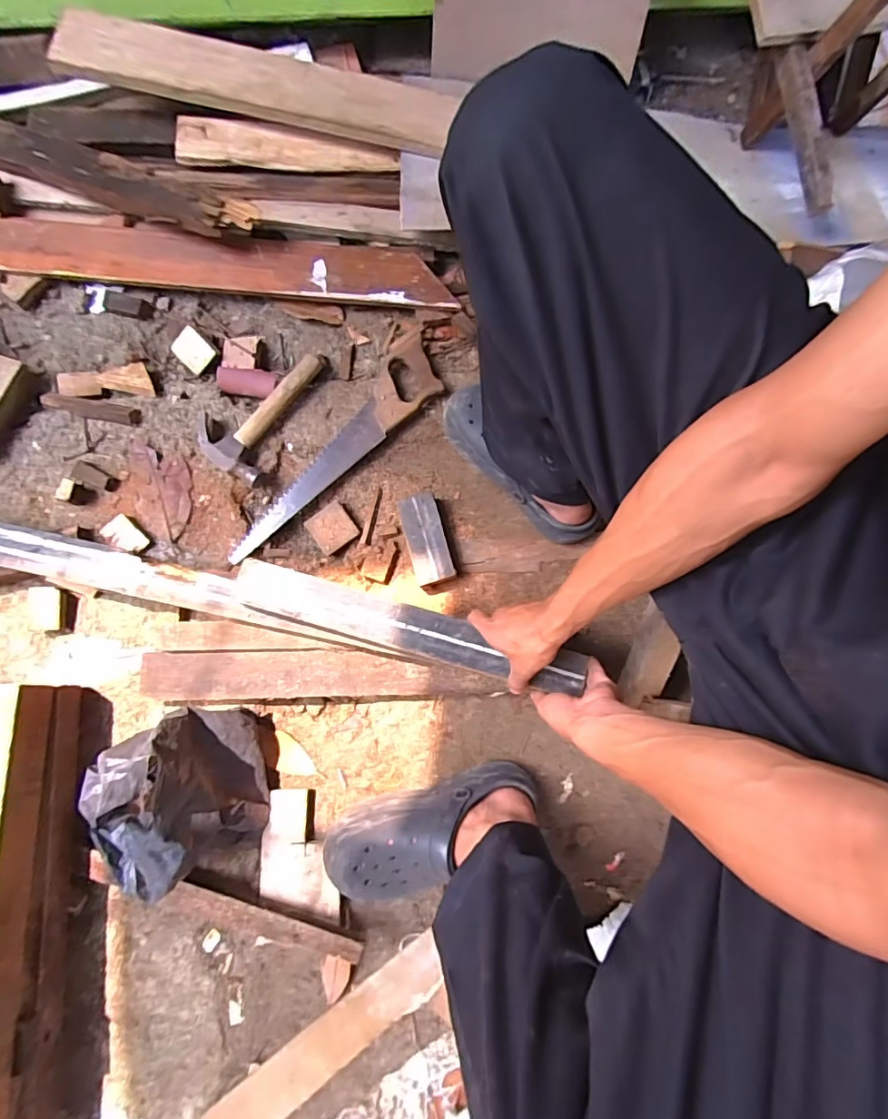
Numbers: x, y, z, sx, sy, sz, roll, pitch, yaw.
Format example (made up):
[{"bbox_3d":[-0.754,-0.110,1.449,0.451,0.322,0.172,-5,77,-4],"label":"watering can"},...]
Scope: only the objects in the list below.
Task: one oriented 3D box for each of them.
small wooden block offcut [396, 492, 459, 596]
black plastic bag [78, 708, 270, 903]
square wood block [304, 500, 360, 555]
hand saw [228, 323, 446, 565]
[{"bbox_3d":[-0.023,-0.023,0.737,0.054,0.041,0.132,-16,80,-4],"label":"small wooden block offcut"},{"bbox_3d":[-0.312,0.274,0.601,0.164,0.161,0.175,-12,79,-3],"label":"black plastic bag"},{"bbox_3d":[-0.162,-0.046,0.754,0.062,0.018,0.060,-36,82,-7],"label":"square wood block"},{"bbox_3d":[-0.141,-0.156,0.758,0.097,0.031,0.425,35,81,6],"label":"hand saw"}]

